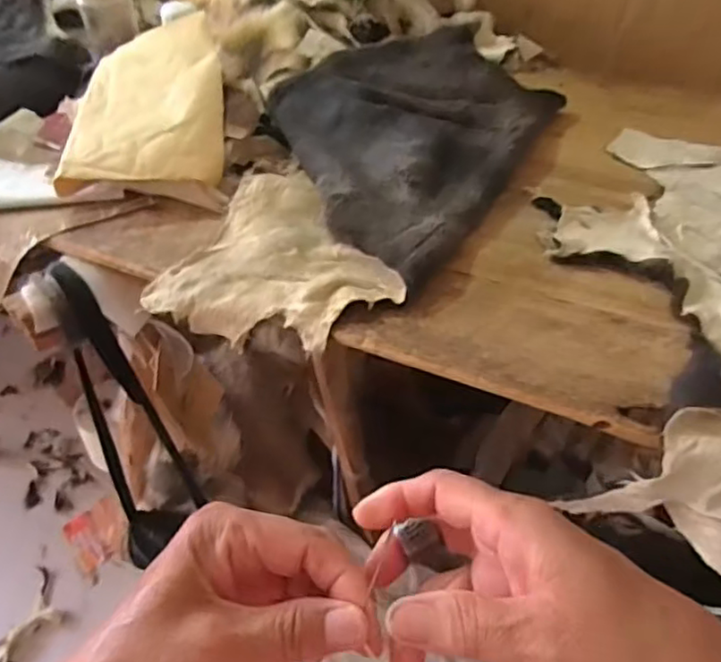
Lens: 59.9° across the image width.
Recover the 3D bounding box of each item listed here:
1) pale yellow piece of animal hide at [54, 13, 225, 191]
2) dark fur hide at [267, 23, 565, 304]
[{"bbox_3d":[-0.281,-0.315,0.840,0.191,0.024,0.331,-6,56,-2],"label":"pale yellow piece of animal hide"},{"bbox_3d":[0.060,-0.266,0.822,0.321,0.080,0.465,27,53,24],"label":"dark fur hide"}]

